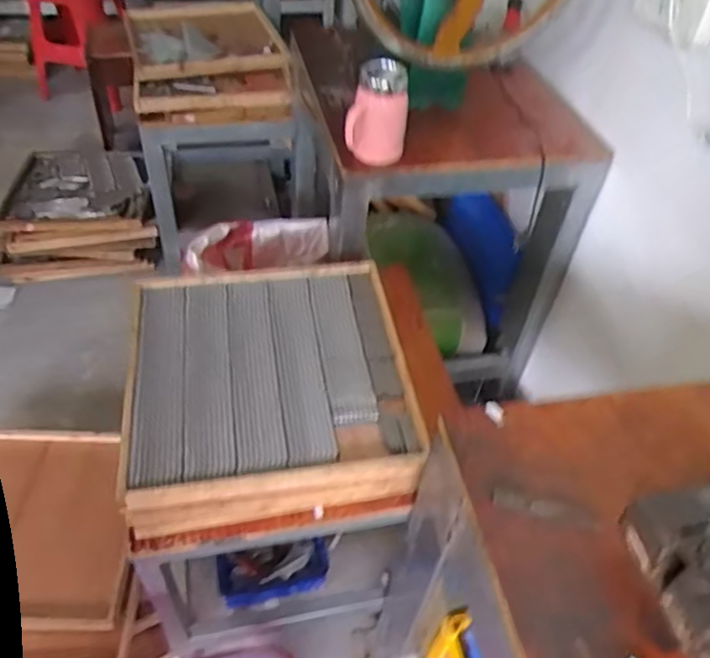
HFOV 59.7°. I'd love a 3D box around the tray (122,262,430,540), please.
[{"bbox_3d":[-0.120,0.064,0.907,0.393,0.110,0.396,-6,47,-10],"label":"tray"}]

